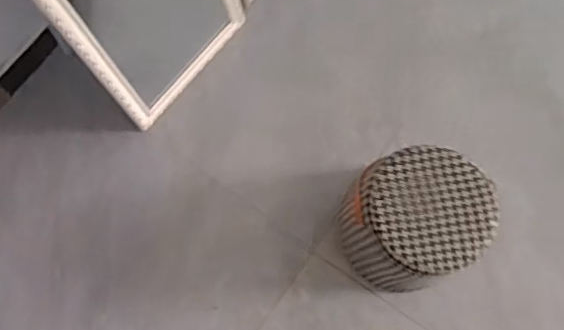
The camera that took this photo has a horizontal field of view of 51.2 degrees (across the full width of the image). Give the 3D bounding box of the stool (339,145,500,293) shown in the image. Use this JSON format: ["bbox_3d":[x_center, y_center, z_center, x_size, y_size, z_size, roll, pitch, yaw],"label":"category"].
[{"bbox_3d":[0.262,0.114,1.181,0.245,0.242,0.235,0,74,0],"label":"stool"}]

